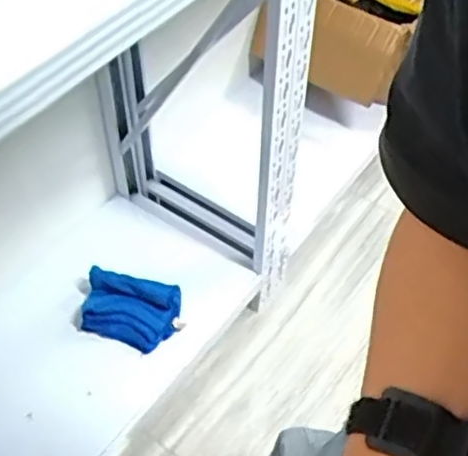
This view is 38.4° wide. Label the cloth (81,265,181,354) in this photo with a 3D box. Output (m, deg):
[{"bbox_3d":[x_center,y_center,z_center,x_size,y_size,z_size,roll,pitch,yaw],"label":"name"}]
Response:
[{"bbox_3d":[-0.199,0.159,1.280,0.179,0.064,0.123,11,51,8],"label":"cloth"}]

